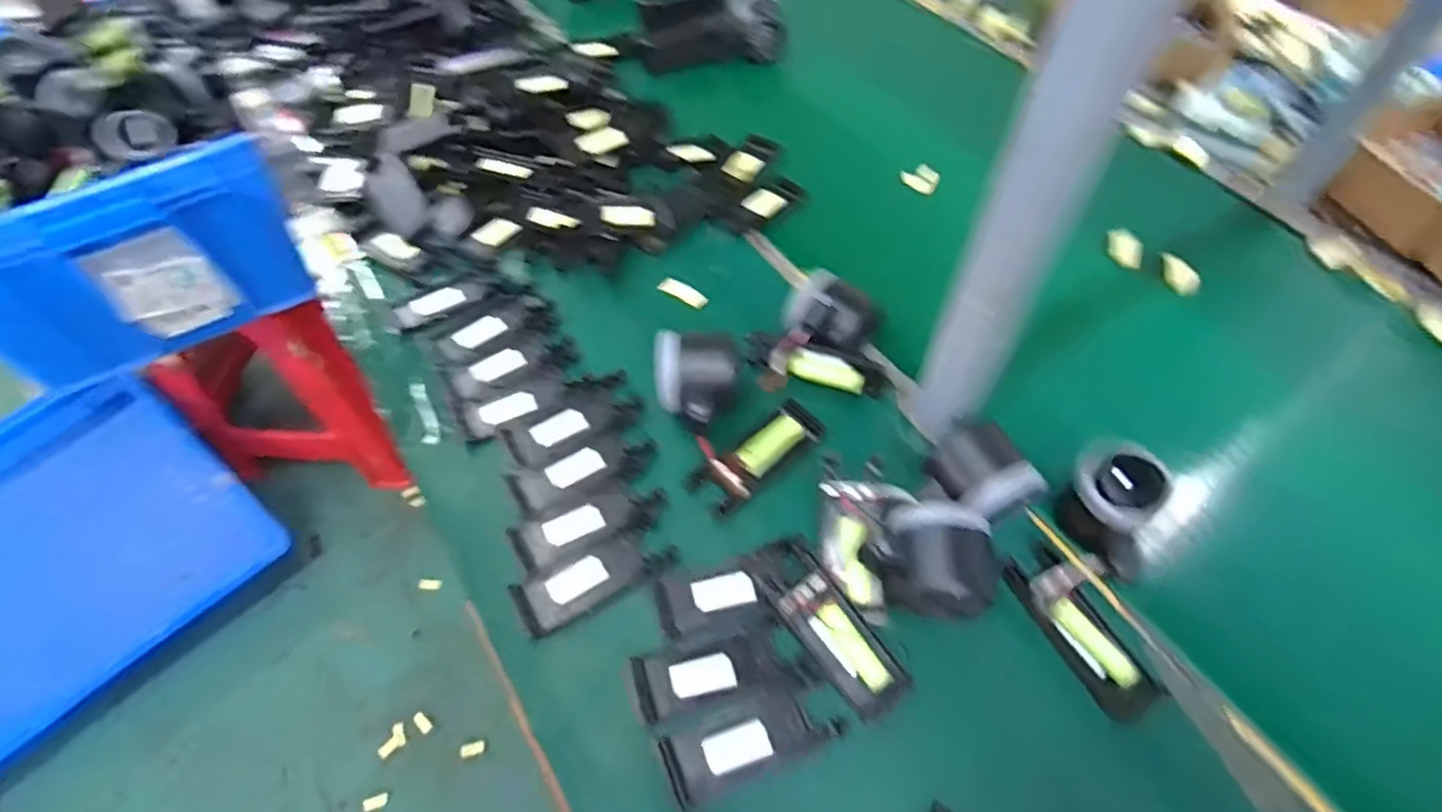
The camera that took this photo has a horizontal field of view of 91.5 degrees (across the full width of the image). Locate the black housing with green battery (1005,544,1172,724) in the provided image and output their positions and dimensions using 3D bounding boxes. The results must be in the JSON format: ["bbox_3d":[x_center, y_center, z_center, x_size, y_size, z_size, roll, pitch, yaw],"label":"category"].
[{"bbox_3d":[0.218,0.132,0.419,0.044,0.013,0.101,-24,58,-14],"label":"black housing with green battery"}]

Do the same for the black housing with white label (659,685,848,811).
[{"bbox_3d":[0.017,0.184,0.392,0.097,0.010,0.039,-20,57,-11],"label":"black housing with white label"}]

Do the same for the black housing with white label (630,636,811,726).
[{"bbox_3d":[-0.002,0.155,0.411,0.098,0.008,0.041,-12,56,-6],"label":"black housing with white label"}]

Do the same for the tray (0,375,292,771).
[{"bbox_3d":[-1.040,0.262,1.039,0.588,0.090,0.400,-43,97,-25],"label":"tray"}]

